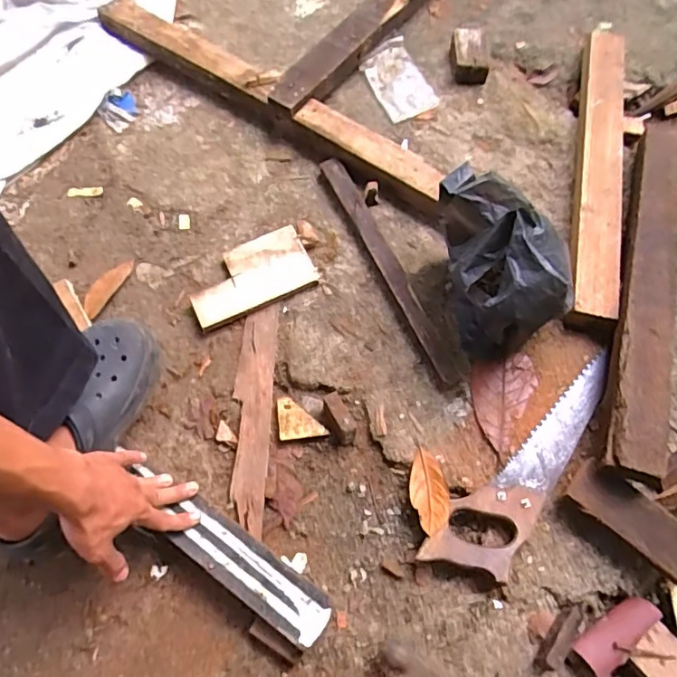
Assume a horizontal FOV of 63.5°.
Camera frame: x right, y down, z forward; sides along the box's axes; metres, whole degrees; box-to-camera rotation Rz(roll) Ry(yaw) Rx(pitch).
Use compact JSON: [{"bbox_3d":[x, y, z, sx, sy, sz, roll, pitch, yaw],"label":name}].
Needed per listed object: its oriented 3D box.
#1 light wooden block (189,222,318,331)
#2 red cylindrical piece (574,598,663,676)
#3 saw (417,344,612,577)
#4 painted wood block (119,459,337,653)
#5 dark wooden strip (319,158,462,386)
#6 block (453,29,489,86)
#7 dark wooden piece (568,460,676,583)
[{"bbox_3d":[-0.126,-0.087,0.780,0.174,0.026,0.102,-24,68,-10],"label":"light wooden block"},{"bbox_3d":[0.293,0.309,0.579,0.101,0.034,0.043,-33,68,-12],"label":"red cylindrical piece"},{"bbox_3d":[0.227,0.141,0.651,0.084,0.033,0.333,35,71,15],"label":"saw"},{"bbox_3d":[-0.119,0.228,0.590,0.255,0.013,0.058,32,70,17],"label":"painted wood block"},{"bbox_3d":[0.068,-0.110,0.773,0.033,0.033,0.402,-22,67,-9],"label":"dark wooden strip"},{"bbox_3d":[0.225,-0.489,0.944,0.062,0.039,0.104,0,65,3],"label":"block"},{"bbox_3d":[0.326,0.199,0.593,0.146,0.013,0.057,36,72,17],"label":"dark wooden piece"}]

